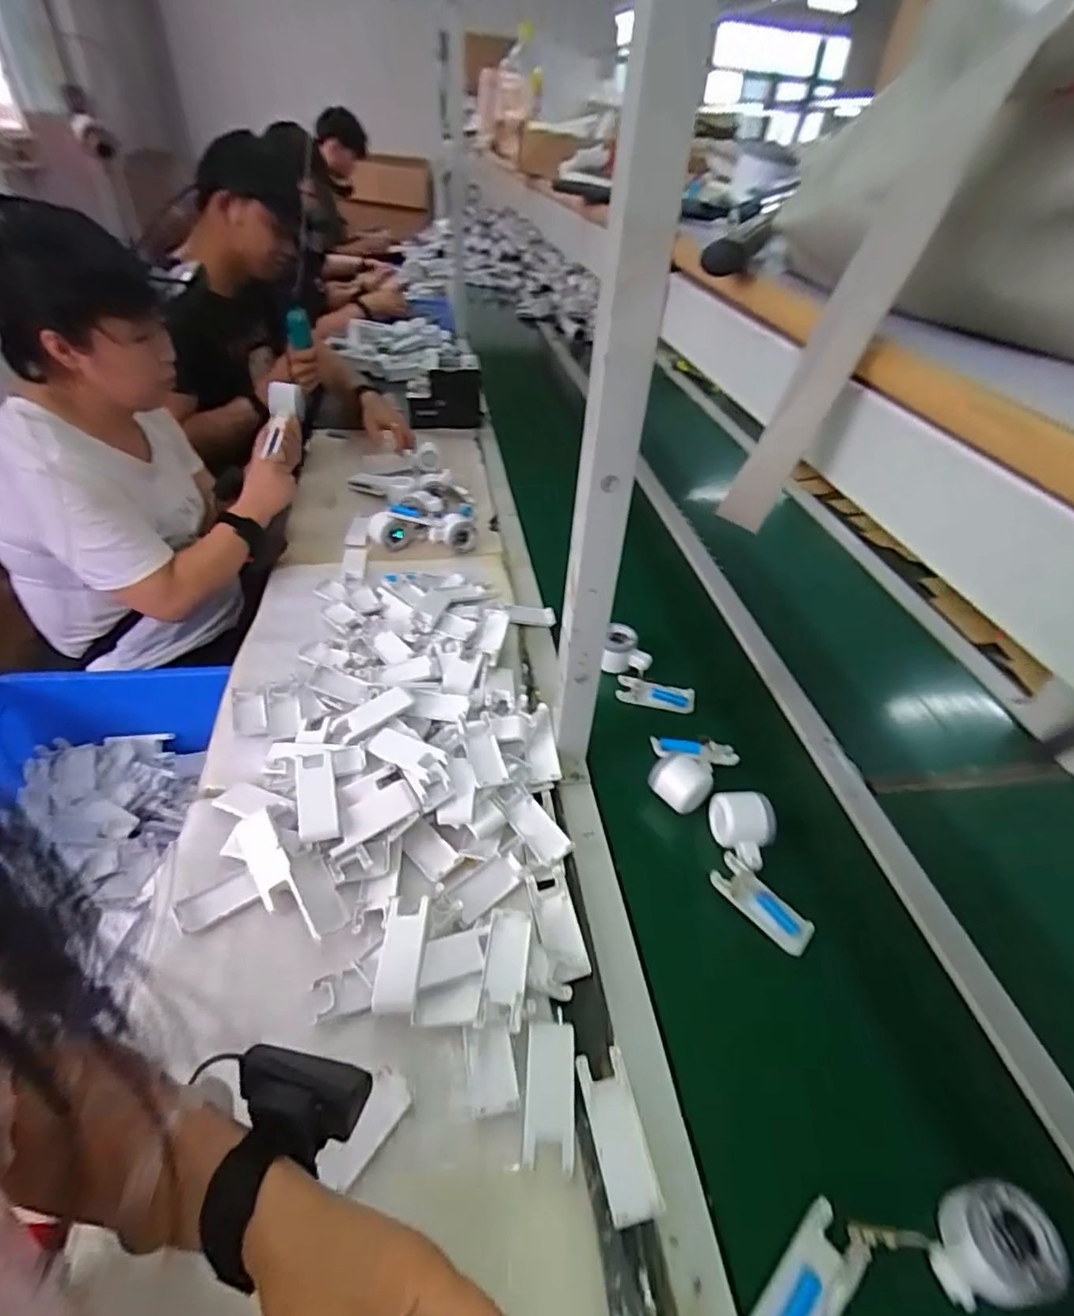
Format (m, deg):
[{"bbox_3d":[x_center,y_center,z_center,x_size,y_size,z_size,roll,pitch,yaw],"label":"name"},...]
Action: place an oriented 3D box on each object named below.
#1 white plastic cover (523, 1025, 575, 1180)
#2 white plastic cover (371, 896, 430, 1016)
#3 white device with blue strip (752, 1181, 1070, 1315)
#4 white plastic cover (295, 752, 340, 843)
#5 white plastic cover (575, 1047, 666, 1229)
[{"bbox_3d":[0.010,0.345,0.490,0.039,0.006,0.097,4,40,0],"label":"white plastic cover"},{"bbox_3d":[-0.124,0.266,0.557,0.039,0.021,0.096,2,40,-2],"label":"white plastic cover"},{"bbox_3d":[0.250,0.421,0.427,0.221,0.043,0.076,-7,41,-13],"label":"white device with blue strip"},{"bbox_3d":[-0.232,0.144,0.645,0.039,0.013,0.102,-13,53,-10],"label":"white plastic cover"},{"bbox_3d":[0.063,0.370,0.480,0.040,0.007,0.107,-7,41,-13],"label":"white plastic cover"}]

